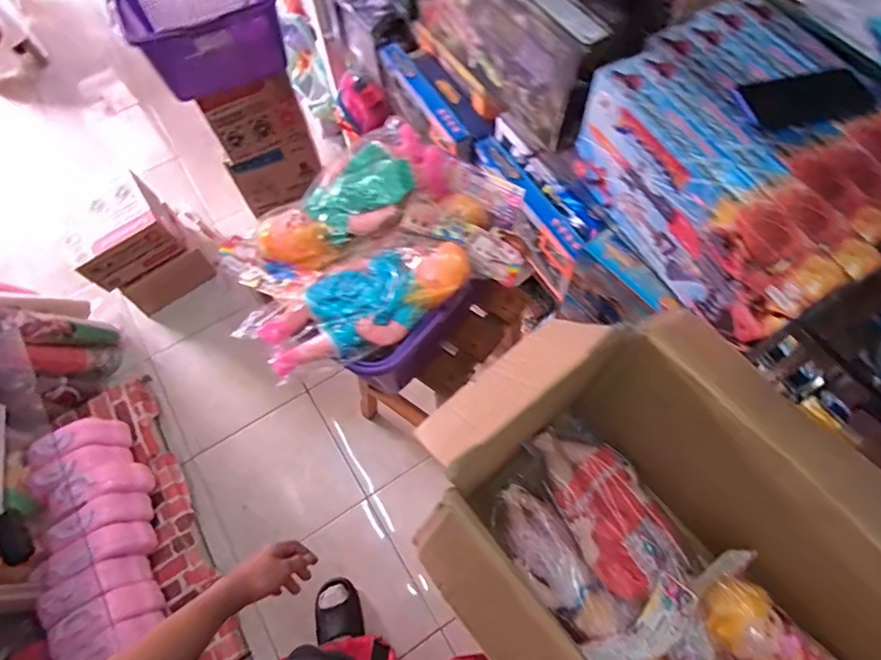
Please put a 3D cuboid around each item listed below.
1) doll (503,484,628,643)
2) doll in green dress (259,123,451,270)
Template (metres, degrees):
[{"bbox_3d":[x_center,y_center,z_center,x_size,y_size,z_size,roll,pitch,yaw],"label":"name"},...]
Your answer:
[{"bbox_3d":[0.169,0.351,0.771,0.091,0.066,0.238,-32,69,-13],"label":"doll"},{"bbox_3d":[-0.135,-0.208,0.821,0.322,0.074,0.127,-40,71,-15],"label":"doll in green dress"}]

